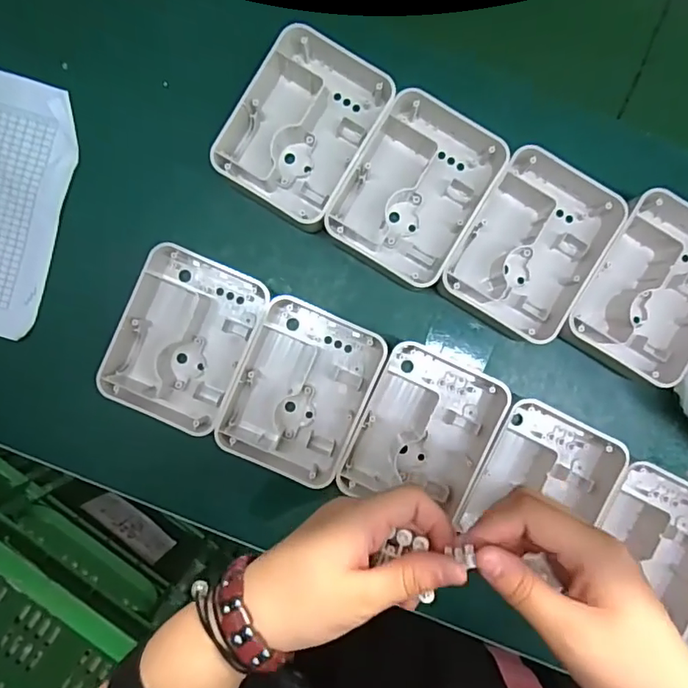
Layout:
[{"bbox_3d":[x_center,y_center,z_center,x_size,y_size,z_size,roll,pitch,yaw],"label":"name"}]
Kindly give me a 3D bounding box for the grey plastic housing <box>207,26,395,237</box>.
[{"bbox_3d":[-0.028,-0.170,0.413,0.097,0.034,0.138,31,91,-2],"label":"grey plastic housing"}]

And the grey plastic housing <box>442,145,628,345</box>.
[{"bbox_3d":[0.147,-0.078,0.419,0.102,0.039,0.136,29,91,-2],"label":"grey plastic housing"}]

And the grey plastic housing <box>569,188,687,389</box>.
[{"bbox_3d":[0.241,-0.048,0.420,0.099,0.044,0.139,29,91,-2],"label":"grey plastic housing"}]

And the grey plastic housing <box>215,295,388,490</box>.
[{"bbox_3d":[-0.033,0.037,0.423,0.100,0.034,0.131,23,91,-2],"label":"grey plastic housing"}]

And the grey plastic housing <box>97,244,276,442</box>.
[{"bbox_3d":[-0.126,-0.004,0.421,0.104,0.035,0.132,22,91,-2],"label":"grey plastic housing"}]

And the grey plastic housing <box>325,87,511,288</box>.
[{"bbox_3d":[0.056,-0.121,0.417,0.101,0.035,0.139,33,91,-2],"label":"grey plastic housing"}]

